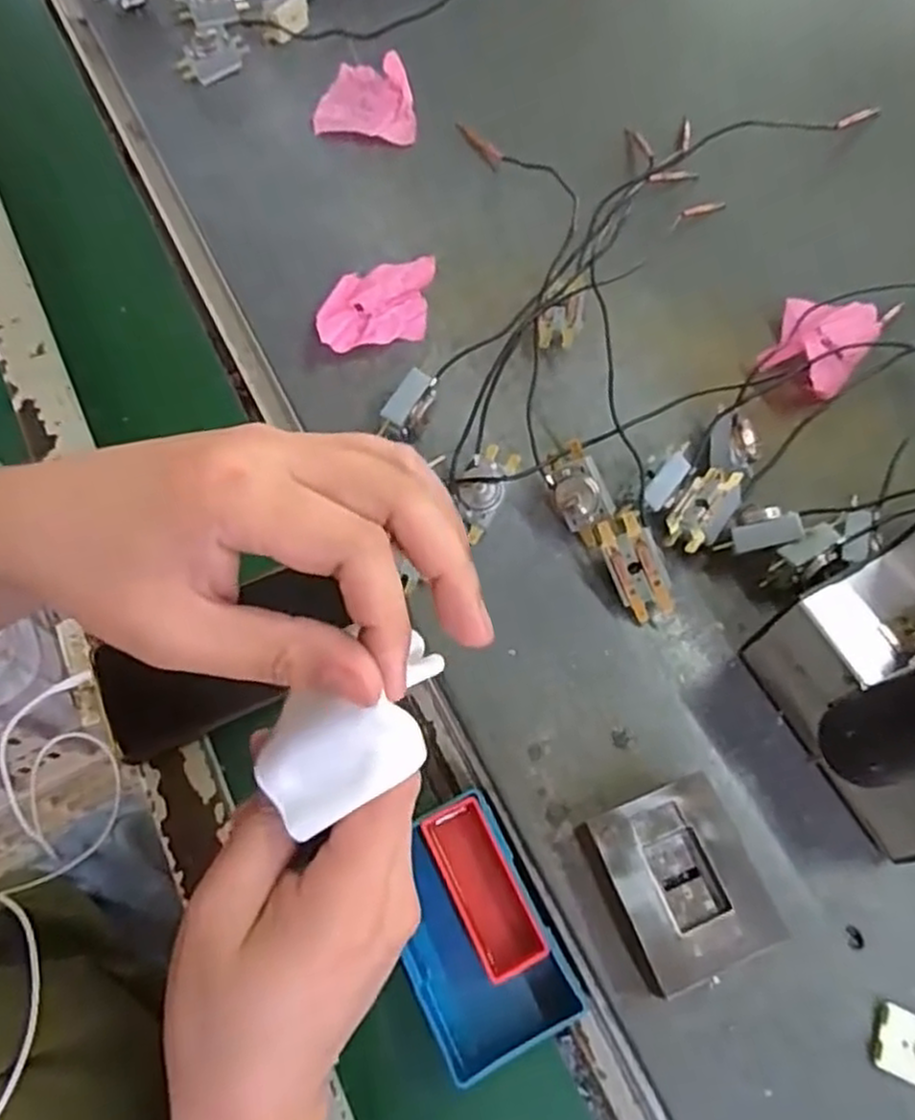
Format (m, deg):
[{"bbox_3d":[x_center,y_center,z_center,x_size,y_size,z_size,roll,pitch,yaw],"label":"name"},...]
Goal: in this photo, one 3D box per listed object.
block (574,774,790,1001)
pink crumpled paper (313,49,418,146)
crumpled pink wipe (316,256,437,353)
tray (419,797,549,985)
[{"bbox_3d":[0.104,0.155,0.363,0.068,0.028,0.079,-20,68,-10],"label":"block"},{"bbox_3d":[-0.071,-0.370,0.596,0.076,0.019,0.083,3,66,0],"label":"pink crumpled paper"},{"bbox_3d":[-0.053,-0.173,0.511,0.092,0.015,0.059,-23,68,-11],"label":"crumpled pink wipe"},{"bbox_3d":[0.013,0.166,0.382,0.032,0.019,0.081,-24,69,-11],"label":"tray"}]

